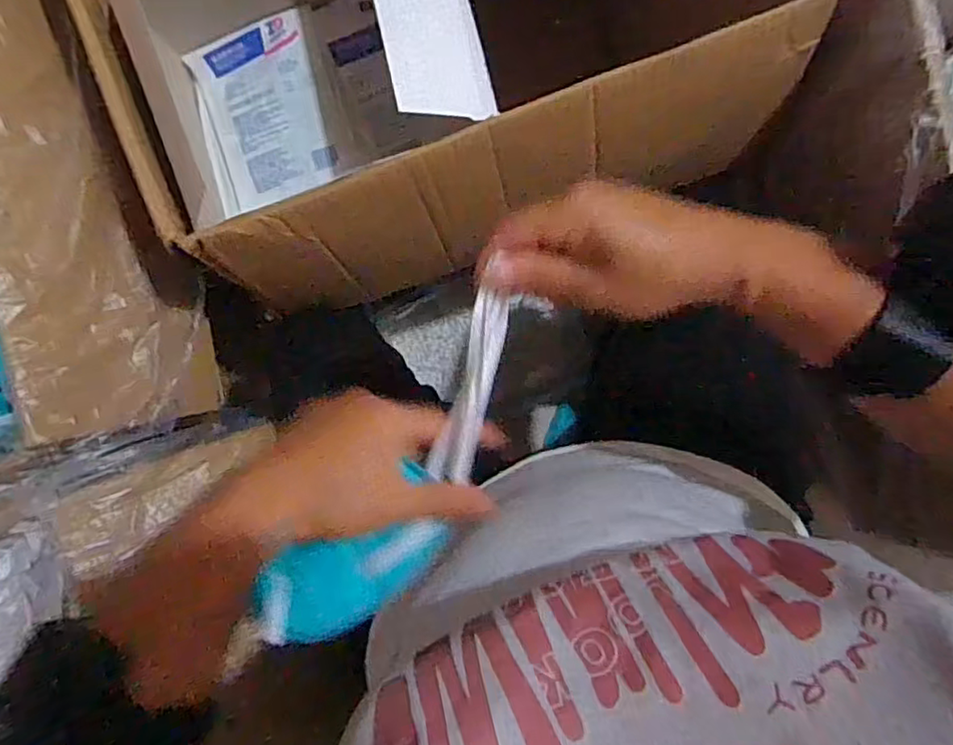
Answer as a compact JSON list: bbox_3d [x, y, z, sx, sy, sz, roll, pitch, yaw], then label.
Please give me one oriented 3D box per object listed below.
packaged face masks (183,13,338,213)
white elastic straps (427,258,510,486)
[{"bbox_3d":[-0.207,-0.247,0.599,0.118,0.015,0.161,-13,91,2],"label":"packaged face masks"},{"bbox_3d":[-0.002,0.009,0.322,0.021,0.013,0.101,15,100,1],"label":"white elastic straps"}]

